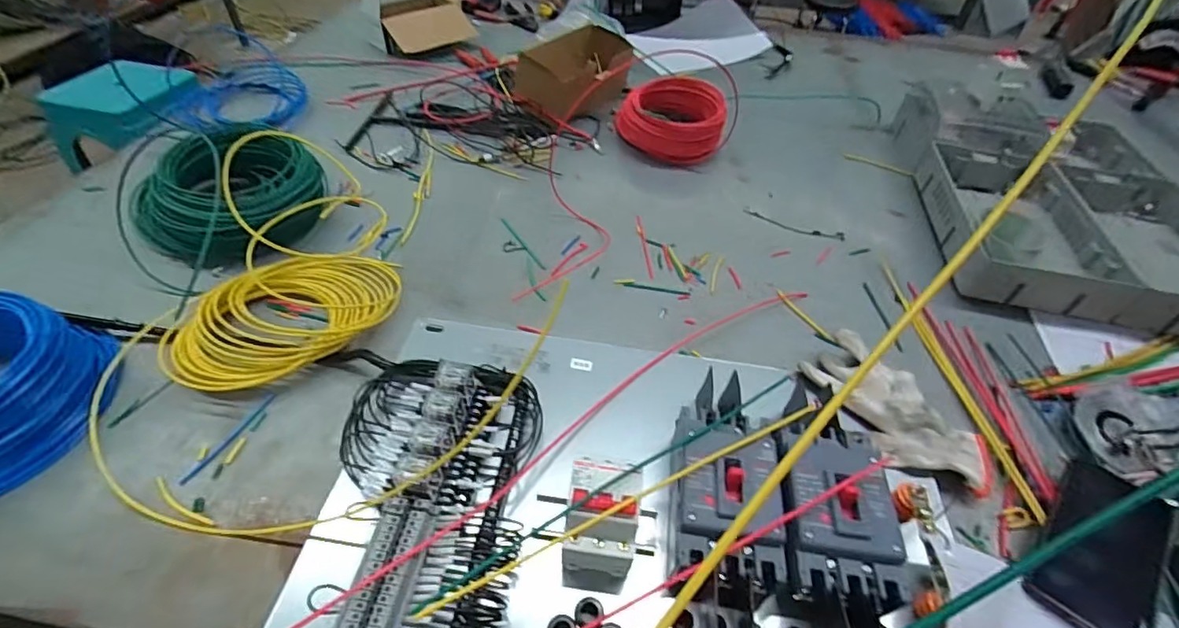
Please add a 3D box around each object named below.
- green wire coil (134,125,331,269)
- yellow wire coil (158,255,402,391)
[{"bbox_3d":[-0.446,-0.155,0.668,0.161,0.093,0.194,20,49,13],"label":"green wire coil"},{"bbox_3d":[-0.325,-0.008,0.567,0.159,0.050,0.241,33,53,23],"label":"yellow wire coil"}]

